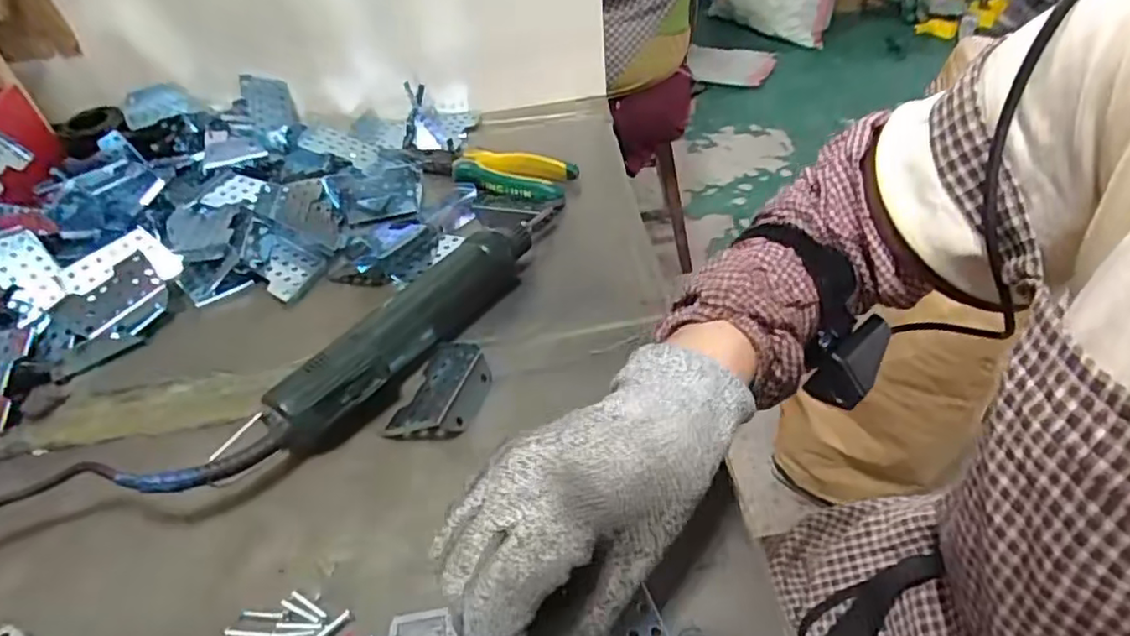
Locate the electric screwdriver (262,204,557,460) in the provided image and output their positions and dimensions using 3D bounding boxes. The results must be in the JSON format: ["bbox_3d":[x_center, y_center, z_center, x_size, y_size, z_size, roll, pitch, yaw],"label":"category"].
[{"bbox_3d":[-0.087,-0.010,0.432,0.035,0.041,0.257,22,51,27],"label":"electric screwdriver"}]

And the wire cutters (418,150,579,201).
[{"bbox_3d":[-0.066,-0.133,0.570,0.150,0.016,0.047,15,48,21],"label":"wire cutters"}]

